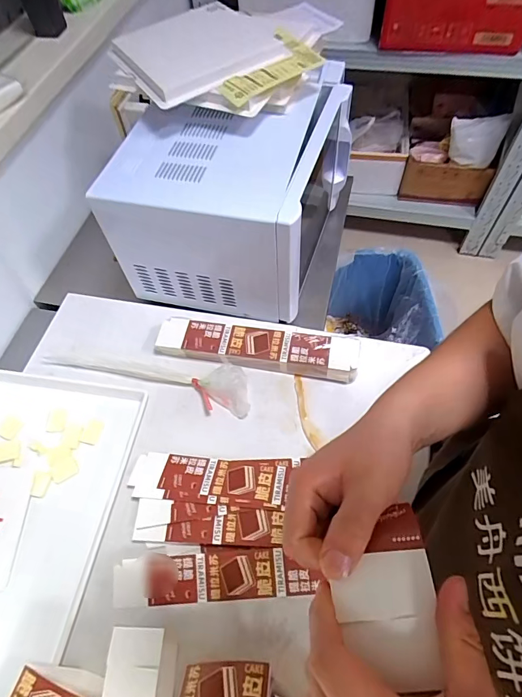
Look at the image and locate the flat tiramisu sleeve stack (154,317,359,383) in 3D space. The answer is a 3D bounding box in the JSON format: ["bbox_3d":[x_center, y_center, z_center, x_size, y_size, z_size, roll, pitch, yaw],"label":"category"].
[{"bbox_3d":[-0.009,-0.004,0.708,0.348,0.038,0.074,8,60,8],"label":"flat tiramisu sleeve stack"}]

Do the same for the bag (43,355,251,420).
[{"bbox_3d":[-0.201,0.043,0.695,0.376,0.029,0.093,7,60,7],"label":"bag"}]

